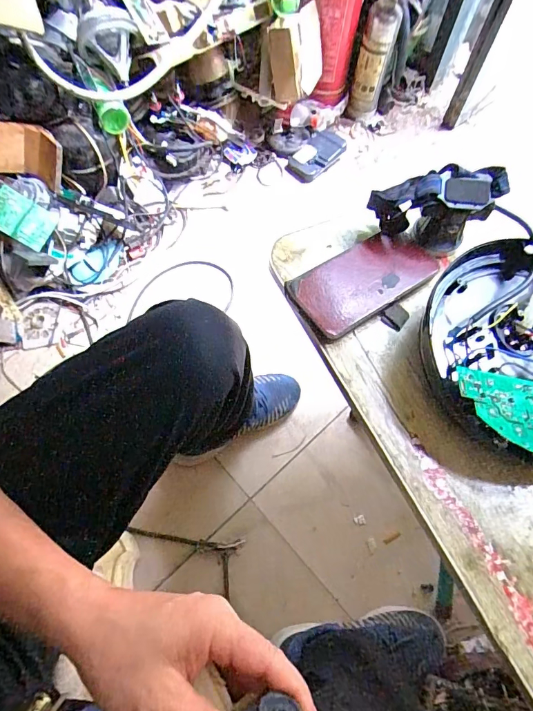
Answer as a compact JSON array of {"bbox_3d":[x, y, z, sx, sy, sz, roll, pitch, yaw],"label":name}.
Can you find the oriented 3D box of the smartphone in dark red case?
[{"bbox_3d":[0.107,-0.083,0.435,0.162,0.015,0.079,-30,71,-20],"label":"smartphone in dark red case"}]

